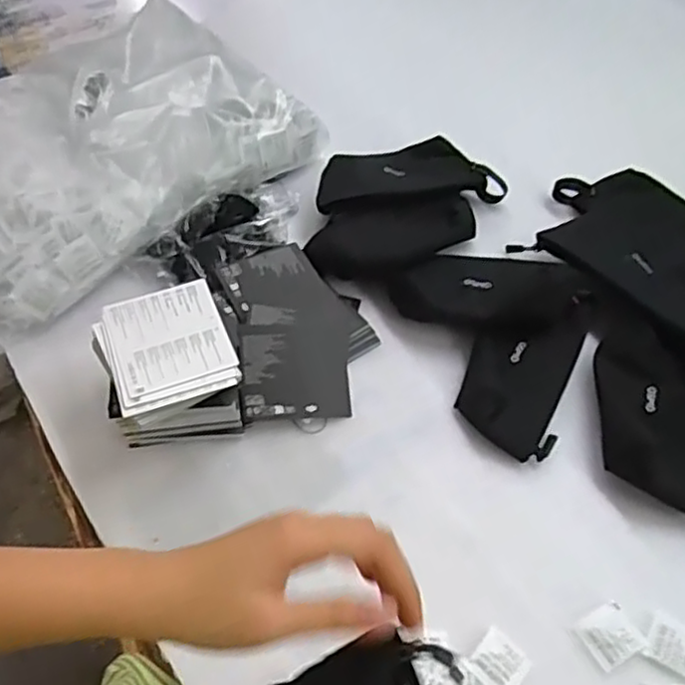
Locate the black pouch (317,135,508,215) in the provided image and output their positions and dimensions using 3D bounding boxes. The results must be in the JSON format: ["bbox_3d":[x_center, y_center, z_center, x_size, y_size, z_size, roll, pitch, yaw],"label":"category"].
[{"bbox_3d":[0.070,-0.192,0.800,0.215,0.040,0.096,-14,55,-11],"label":"black pouch"}]

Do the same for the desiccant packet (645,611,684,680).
[{"bbox_3d":[0.252,0.229,0.528,0.041,0.004,0.039,27,58,17],"label":"desiccant packet"}]

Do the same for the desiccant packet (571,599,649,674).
[{"bbox_3d":[0.203,0.223,0.534,0.041,0.004,0.039,-23,58,-17],"label":"desiccant packet"}]

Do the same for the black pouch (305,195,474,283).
[{"bbox_3d":[0.059,-0.113,0.748,0.187,0.031,0.081,-16,56,-12],"label":"black pouch"}]

